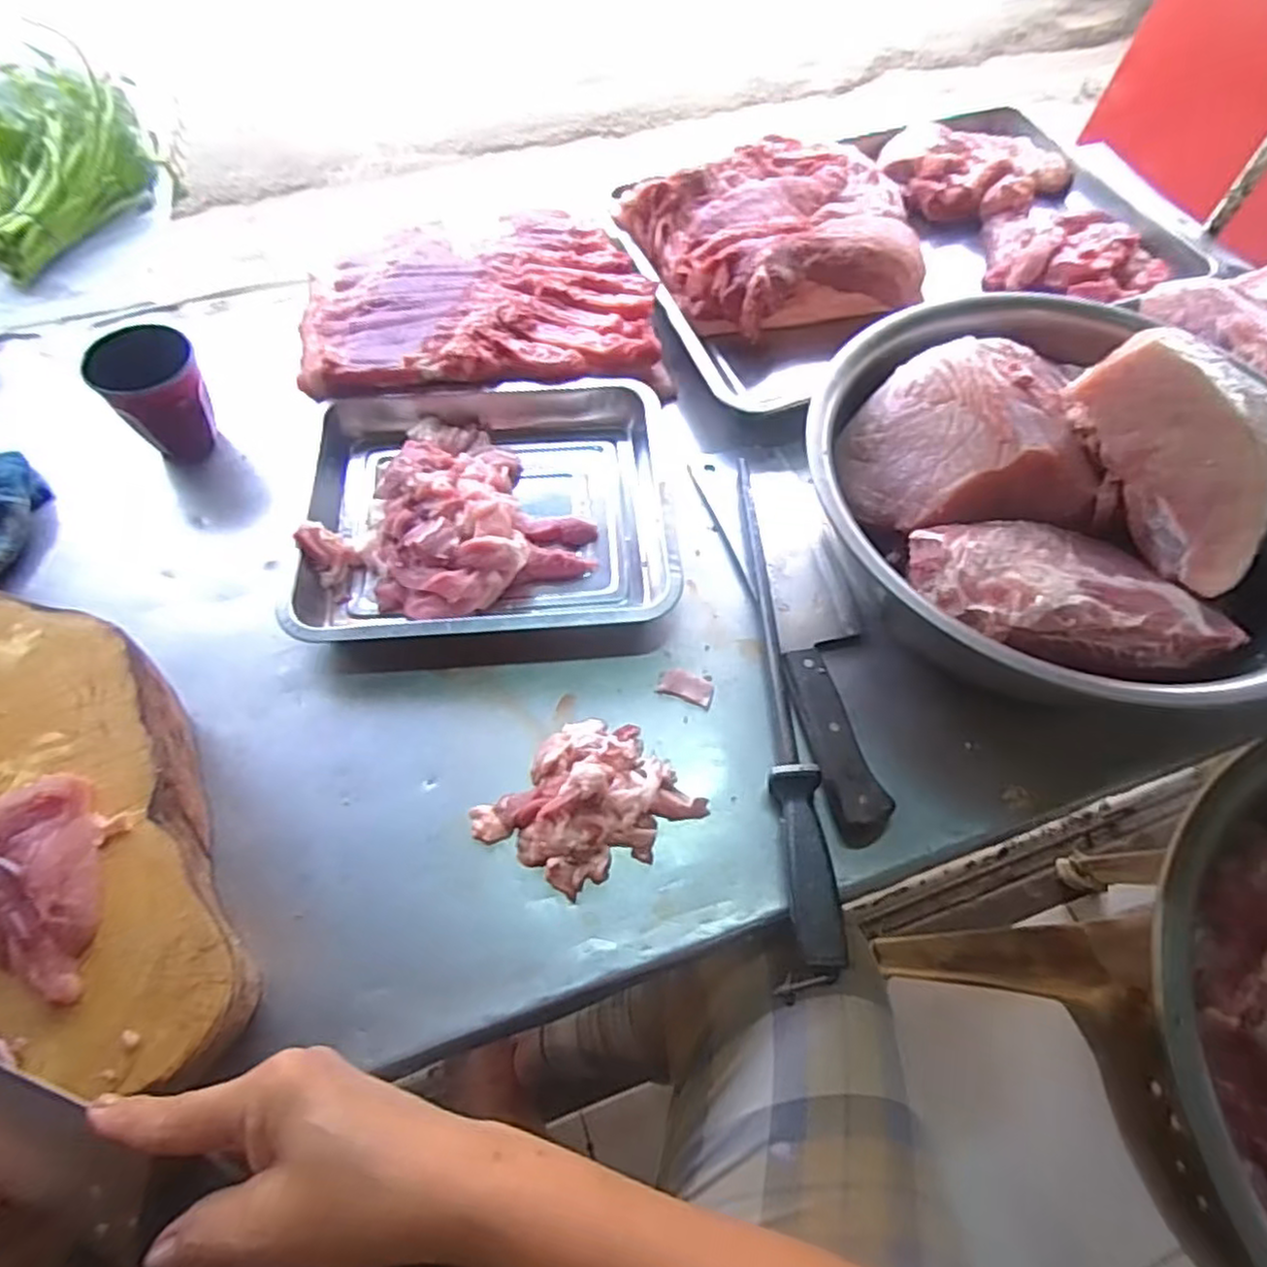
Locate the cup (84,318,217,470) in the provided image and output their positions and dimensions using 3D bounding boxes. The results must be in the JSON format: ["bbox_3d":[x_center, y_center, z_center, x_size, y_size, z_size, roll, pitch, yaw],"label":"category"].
[{"bbox_3d":[-0.408,-0.209,0.613,0.075,0.084,0.076,1,61,-3],"label":"cup"}]

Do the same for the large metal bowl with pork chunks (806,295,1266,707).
[{"bbox_3d":[0.314,-0.111,0.502,0.354,0.138,0.337,-7,61,-7],"label":"large metal bowl with pork chunks"}]

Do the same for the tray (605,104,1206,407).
[{"bbox_3d":[0.294,-0.428,0.769,0.579,0.094,0.366,-20,64,-14],"label":"tray"}]

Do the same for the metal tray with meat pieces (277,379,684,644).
[{"bbox_3d":[-0.118,-0.114,0.594,0.296,0.052,0.261,-1,61,-4],"label":"metal tray with meat pieces"}]

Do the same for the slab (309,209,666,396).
[{"bbox_3d":[-0.145,-0.325,0.695,0.338,0.043,0.240,-1,61,-4],"label":"slab"}]

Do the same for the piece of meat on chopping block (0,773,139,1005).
[{"bbox_3d":[-0.297,0.118,0.353,0.104,0.031,0.084,26,63,11],"label":"piece of meat on chopping block"}]

